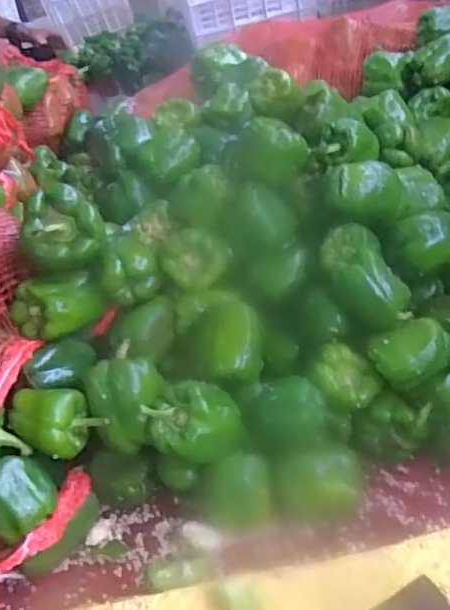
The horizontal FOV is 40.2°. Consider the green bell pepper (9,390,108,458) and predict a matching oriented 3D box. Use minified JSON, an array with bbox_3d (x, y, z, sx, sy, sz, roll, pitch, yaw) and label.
[{"bbox_3d":[-0.164,0.114,0.598,0.070,0.058,0.064,-30,42,-27],"label":"green bell pepper"}]

